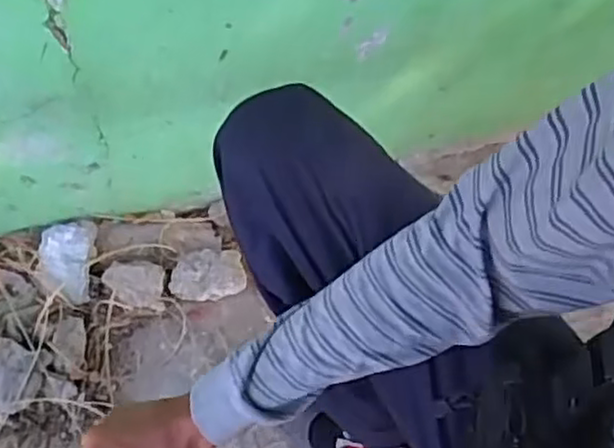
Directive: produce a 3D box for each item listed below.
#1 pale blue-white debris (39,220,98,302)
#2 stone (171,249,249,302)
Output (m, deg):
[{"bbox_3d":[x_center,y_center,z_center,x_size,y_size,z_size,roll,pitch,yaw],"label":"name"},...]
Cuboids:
[{"bbox_3d":[-0.335,0.049,0.995,0.068,0.048,0.106,4,59,0],"label":"pale blue-white debris"},{"bbox_3d":[-0.138,0.069,0.993,0.107,0.042,0.064,0,59,-2],"label":"stone"}]

